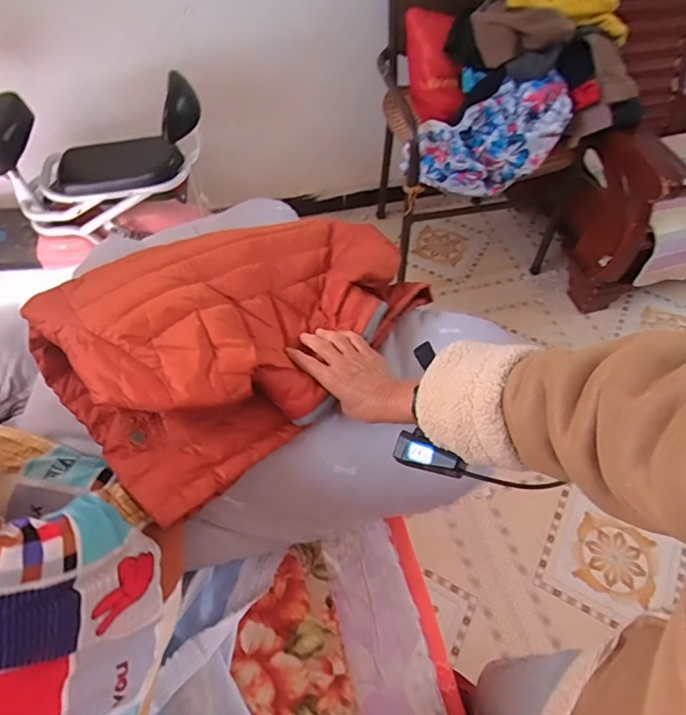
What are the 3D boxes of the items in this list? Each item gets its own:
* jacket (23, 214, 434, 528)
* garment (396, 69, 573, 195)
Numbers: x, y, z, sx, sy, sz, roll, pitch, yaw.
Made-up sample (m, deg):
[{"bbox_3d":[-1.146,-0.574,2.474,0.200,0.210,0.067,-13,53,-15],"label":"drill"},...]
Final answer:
[{"bbox_3d":[-0.110,-0.061,0.608,0.454,0.115,0.283,-38,63,-24],"label":"jacket"},{"bbox_3d":[0.407,-0.612,1.406,0.459,0.253,0.185,-1,54,-2],"label":"garment"}]

